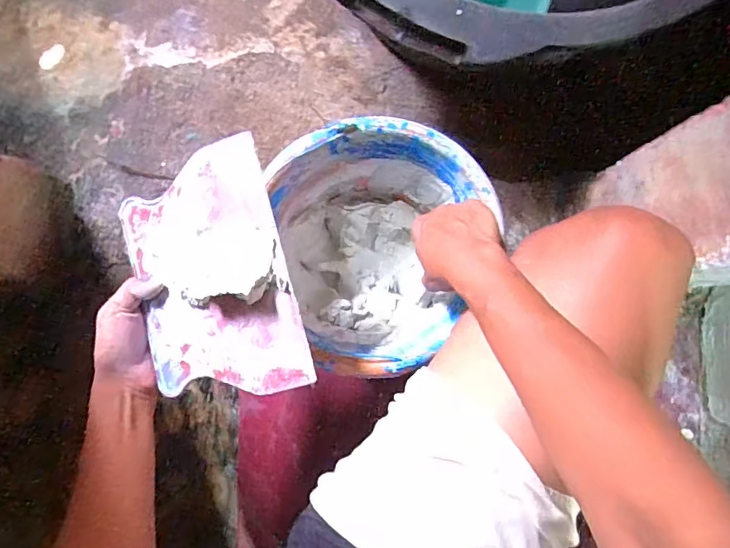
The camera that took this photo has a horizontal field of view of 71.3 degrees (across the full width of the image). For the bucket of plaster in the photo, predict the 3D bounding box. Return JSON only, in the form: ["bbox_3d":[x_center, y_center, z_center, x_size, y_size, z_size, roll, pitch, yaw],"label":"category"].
[{"bbox_3d":[-0.001,-0.040,0.558,0.202,0.163,0.230,28,89,1],"label":"bucket of plaster"}]

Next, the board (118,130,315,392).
[{"bbox_3d":[-0.136,0.004,0.423,0.140,0.029,0.206,-17,86,15],"label":"board"}]

